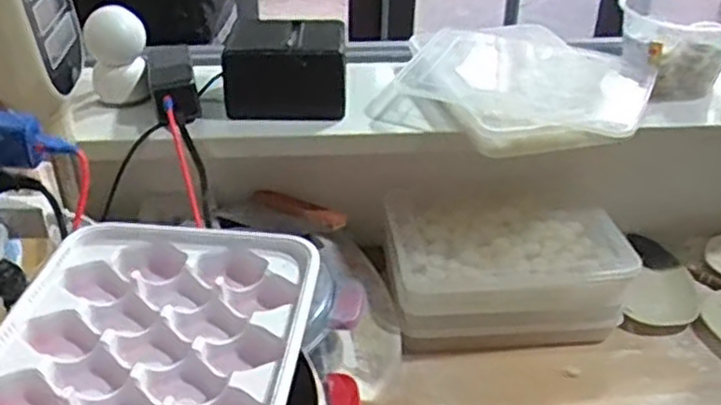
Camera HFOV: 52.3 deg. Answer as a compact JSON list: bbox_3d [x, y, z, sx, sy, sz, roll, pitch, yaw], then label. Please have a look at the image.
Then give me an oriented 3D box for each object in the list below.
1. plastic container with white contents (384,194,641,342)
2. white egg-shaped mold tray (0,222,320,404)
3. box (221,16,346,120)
[{"bbox_3d":[0.186,0.092,0.970,0.300,0.124,0.182,3,34,2],"label":"plastic container with white contents"},{"bbox_3d":[-0.156,0.116,0.534,0.225,0.047,0.283,5,34,5],"label":"white egg-shaped mold tray"},{"bbox_3d":[-0.089,-0.167,0.915,0.146,0.102,0.100,4,34,3],"label":"box"}]

